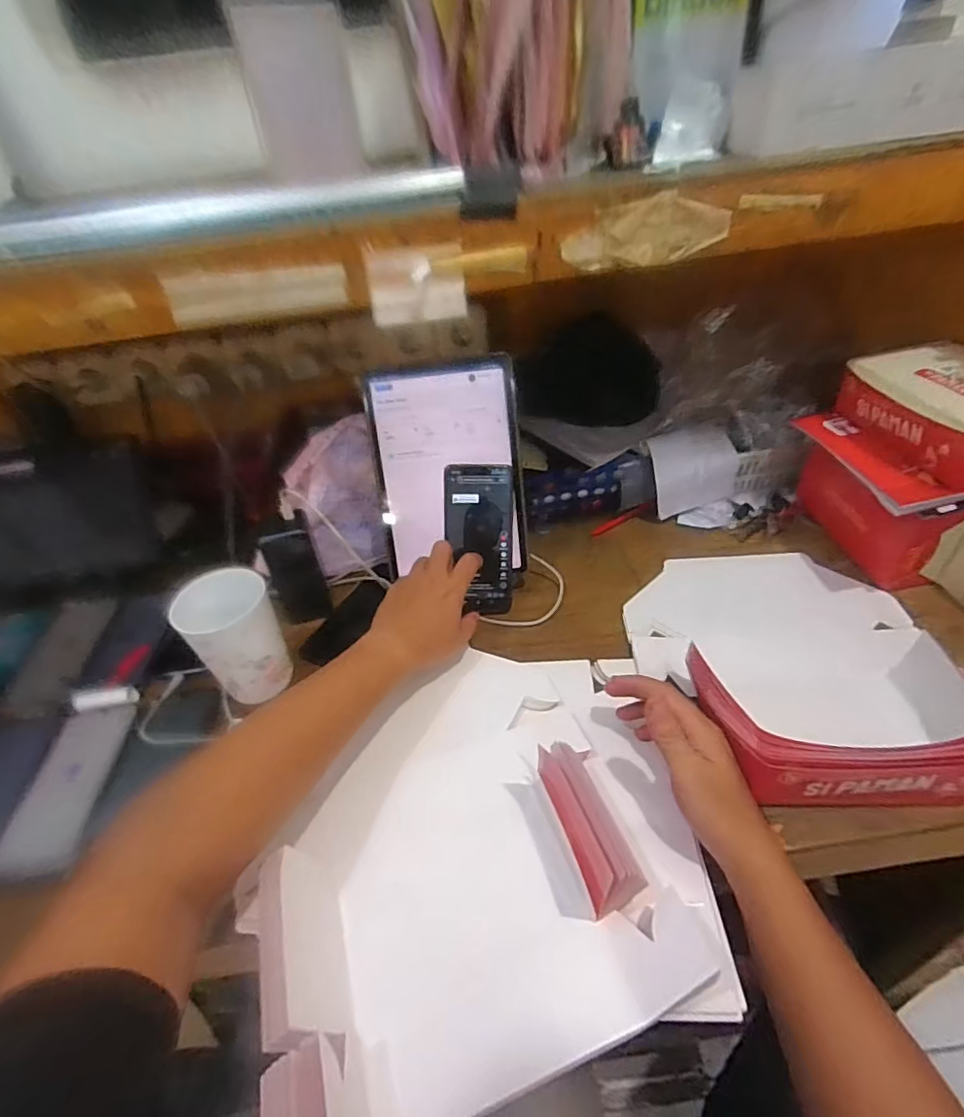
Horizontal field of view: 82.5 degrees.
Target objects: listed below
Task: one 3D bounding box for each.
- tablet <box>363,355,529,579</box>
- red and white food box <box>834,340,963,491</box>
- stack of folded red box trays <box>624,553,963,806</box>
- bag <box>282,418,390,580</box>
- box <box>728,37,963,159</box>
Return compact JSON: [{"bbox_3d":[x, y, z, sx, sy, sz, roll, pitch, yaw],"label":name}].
[{"bbox_3d":[-0.037,-0.104,0.637,0.164,0.232,0.014,-5,13,1],"label":"tablet"},{"bbox_3d":[0.473,-0.149,0.561,0.110,0.073,0.184,-12,40,-6],"label":"red and white food box"},{"bbox_3d":[0.295,0.079,0.530,0.268,0.069,0.309,-2,40,6],"label":"stack of folded red box trays"},{"bbox_3d":[-0.172,-0.070,0.666,0.106,0.165,0.058,-23,42,-18],"label":"bag"},{"bbox_3d":[0.325,-0.391,0.477,0.192,0.070,0.090,-5,40,3],"label":"box"}]

